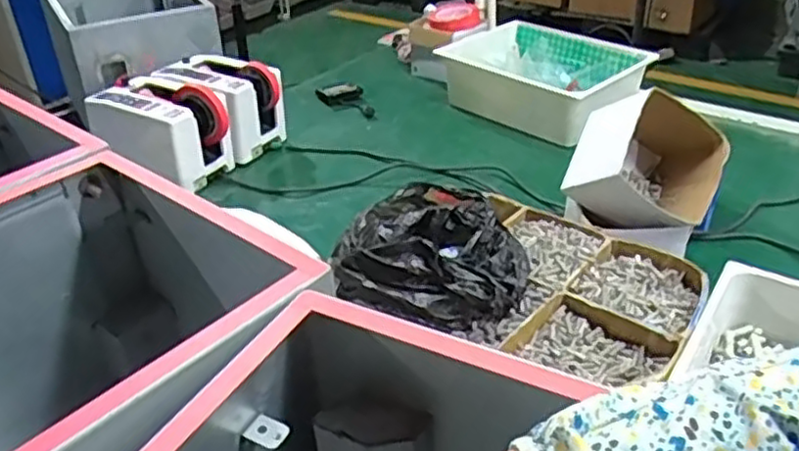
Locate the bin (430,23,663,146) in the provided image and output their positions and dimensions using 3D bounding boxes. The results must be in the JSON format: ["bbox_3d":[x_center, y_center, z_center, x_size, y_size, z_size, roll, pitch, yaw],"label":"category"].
[{"bbox_3d":[0.285,-0.297,1.469,0.286,0.130,0.387,-27,40,-34],"label":"bin"}]

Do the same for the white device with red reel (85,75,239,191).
[{"bbox_3d":[-0.407,-0.159,1.227,0.201,0.142,0.140,13,35,22],"label":"white device with red reel"}]

